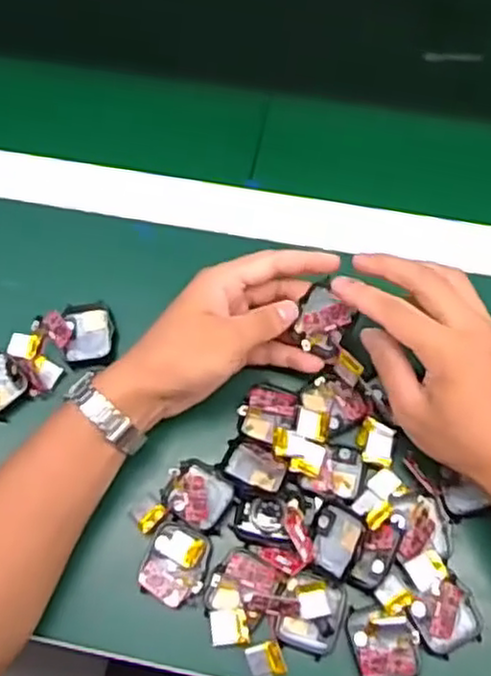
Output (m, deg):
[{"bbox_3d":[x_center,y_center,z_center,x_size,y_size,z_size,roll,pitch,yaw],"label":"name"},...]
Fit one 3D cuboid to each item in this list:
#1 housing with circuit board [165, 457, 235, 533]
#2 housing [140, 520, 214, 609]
[{"bbox_3d":[-0.031,0.102,0.460,0.043,0.010,0.038,30,72,13],"label":"housing with circuit board"},{"bbox_3d":[-0.044,0.142,0.446,0.039,0.008,0.047,18,70,9],"label":"housing"}]

